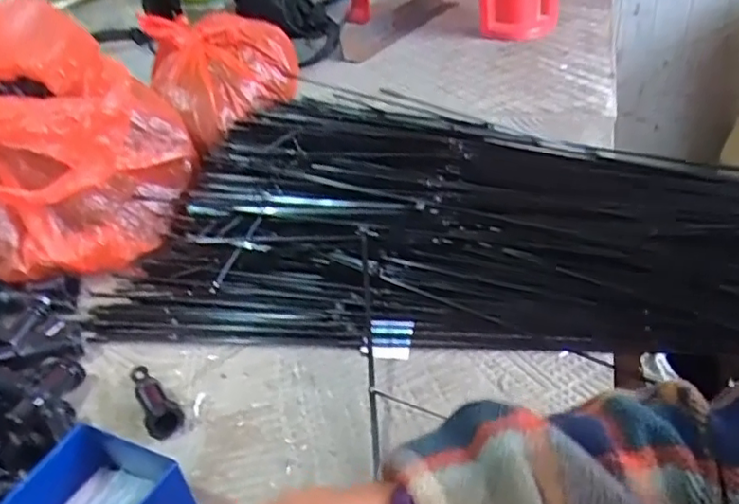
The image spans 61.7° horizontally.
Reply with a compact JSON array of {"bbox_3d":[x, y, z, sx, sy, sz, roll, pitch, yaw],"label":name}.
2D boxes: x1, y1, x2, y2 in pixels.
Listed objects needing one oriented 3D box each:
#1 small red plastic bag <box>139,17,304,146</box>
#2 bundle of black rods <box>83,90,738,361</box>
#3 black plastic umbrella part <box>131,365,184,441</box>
[{"bbox_3d":[-0.158,-0.211,0.702,0.171,0.083,0.177,-19,37,-15],"label":"small red plastic bag"},{"bbox_3d":[0.086,-0.031,0.524,0.570,0.081,0.288,3,37,14],"label":"bundle of black rods"},{"bbox_3d":[-0.151,0.098,0.426,0.022,0.029,0.071,-26,40,-23],"label":"black plastic umbrella part"}]

